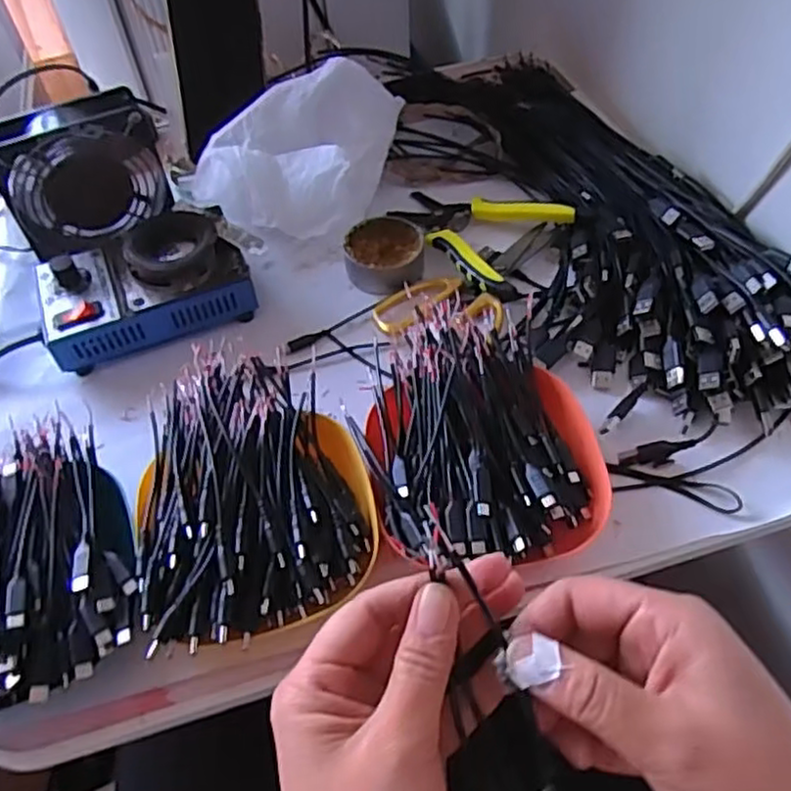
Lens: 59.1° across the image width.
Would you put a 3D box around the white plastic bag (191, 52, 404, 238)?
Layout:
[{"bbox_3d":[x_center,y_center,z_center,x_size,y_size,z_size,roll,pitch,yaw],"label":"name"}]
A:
[{"bbox_3d":[-0.088,-0.211,0.595,0.145,0.093,0.129,21,57,18],"label":"white plastic bag"}]

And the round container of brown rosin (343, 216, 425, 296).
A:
[{"bbox_3d":[-0.009,-0.116,0.563,0.062,0.023,0.065,-2,53,2],"label":"round container of brown rosin"}]

